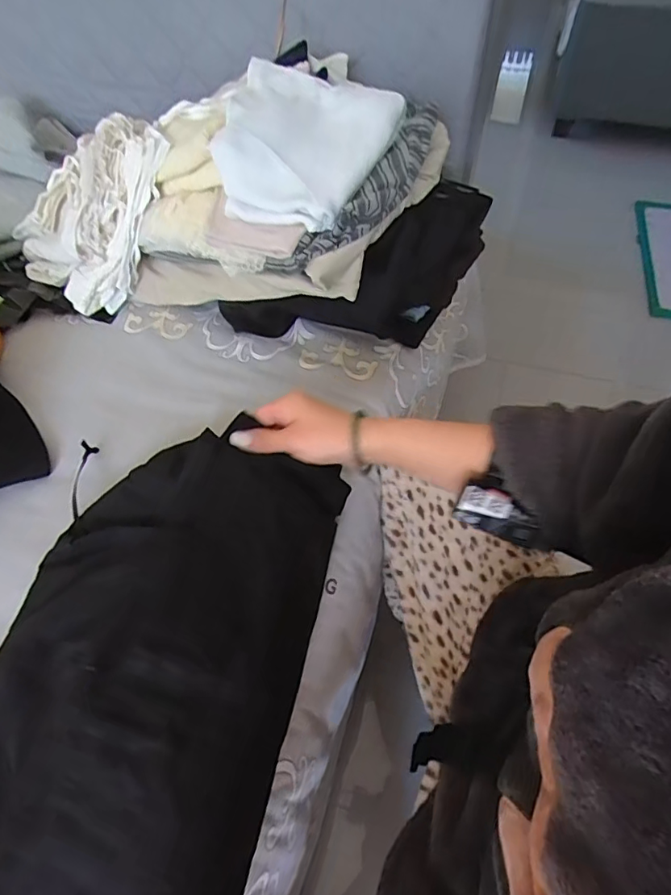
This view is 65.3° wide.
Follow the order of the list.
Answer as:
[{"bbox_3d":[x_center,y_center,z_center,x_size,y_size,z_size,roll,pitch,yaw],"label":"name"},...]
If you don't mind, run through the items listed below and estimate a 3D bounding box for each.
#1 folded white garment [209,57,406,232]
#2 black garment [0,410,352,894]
[{"bbox_3d":[-0.044,-0.352,0.608,0.186,0.078,0.197,20,58,15],"label":"folded white garment"},{"bbox_3d":[-0.181,0.172,0.398,0.285,0.160,0.464,10,56,8],"label":"black garment"}]

